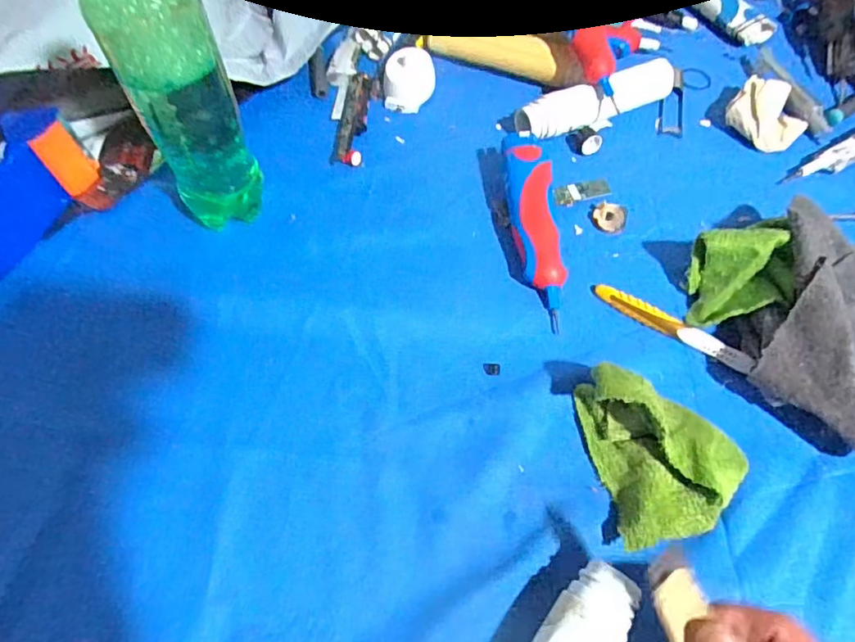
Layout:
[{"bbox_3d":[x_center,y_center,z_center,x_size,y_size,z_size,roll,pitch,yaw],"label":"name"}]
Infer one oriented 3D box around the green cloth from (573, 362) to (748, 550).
[{"bbox_3d":[0.136,0.071,0.323,0.076,0.042,0.097,-8,61,-3],"label":"green cloth"}]

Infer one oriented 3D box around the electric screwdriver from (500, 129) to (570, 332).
[{"bbox_3d":[0.078,-0.070,0.411,0.033,0.027,0.151,-1,58,-1],"label":"electric screwdriver"}]

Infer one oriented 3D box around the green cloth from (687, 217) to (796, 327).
[{"bbox_3d":[0.209,-0.031,0.378,0.060,0.048,0.054,-4,60,-1],"label":"green cloth"}]

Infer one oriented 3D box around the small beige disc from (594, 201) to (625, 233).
[{"bbox_3d":[0.139,-0.080,0.434,0.023,0.005,0.023,0,58,0],"label":"small beige disc"}]

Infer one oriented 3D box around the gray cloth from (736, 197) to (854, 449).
[{"bbox_3d":[0.255,0.003,0.355,0.096,0.048,0.150,24,64,14],"label":"gray cloth"}]

